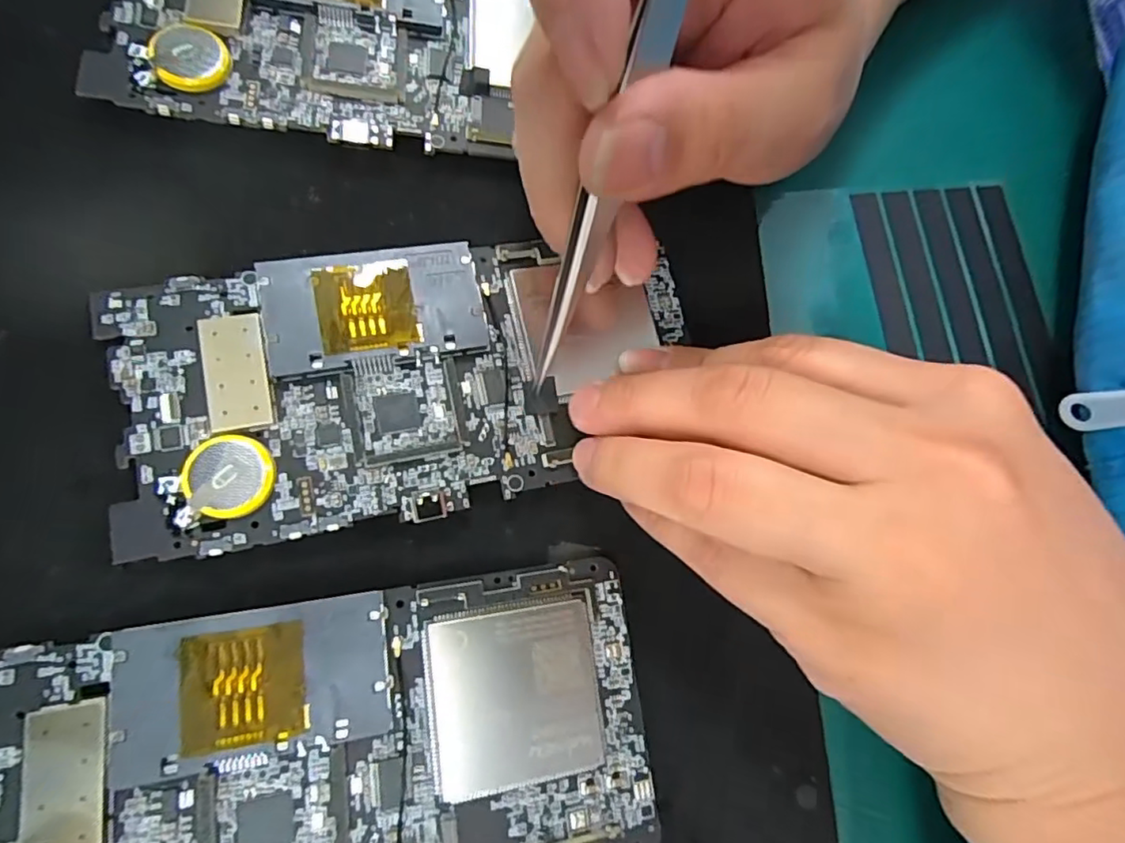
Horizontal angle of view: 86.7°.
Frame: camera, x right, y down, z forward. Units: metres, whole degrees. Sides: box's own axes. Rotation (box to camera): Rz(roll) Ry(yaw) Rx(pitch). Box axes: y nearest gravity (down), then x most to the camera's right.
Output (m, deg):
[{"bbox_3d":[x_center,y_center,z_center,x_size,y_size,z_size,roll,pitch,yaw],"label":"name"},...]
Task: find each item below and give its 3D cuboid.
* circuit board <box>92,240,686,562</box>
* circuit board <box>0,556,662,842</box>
[{"bbox_3d":[-0.036,-0.013,0.163,0.150,0.005,0.071,-10,81,-15],"label":"circuit board"},{"bbox_3d":[-0.054,0.078,0.136,0.151,0.005,0.072,-5,77,-15],"label":"circuit board"}]

